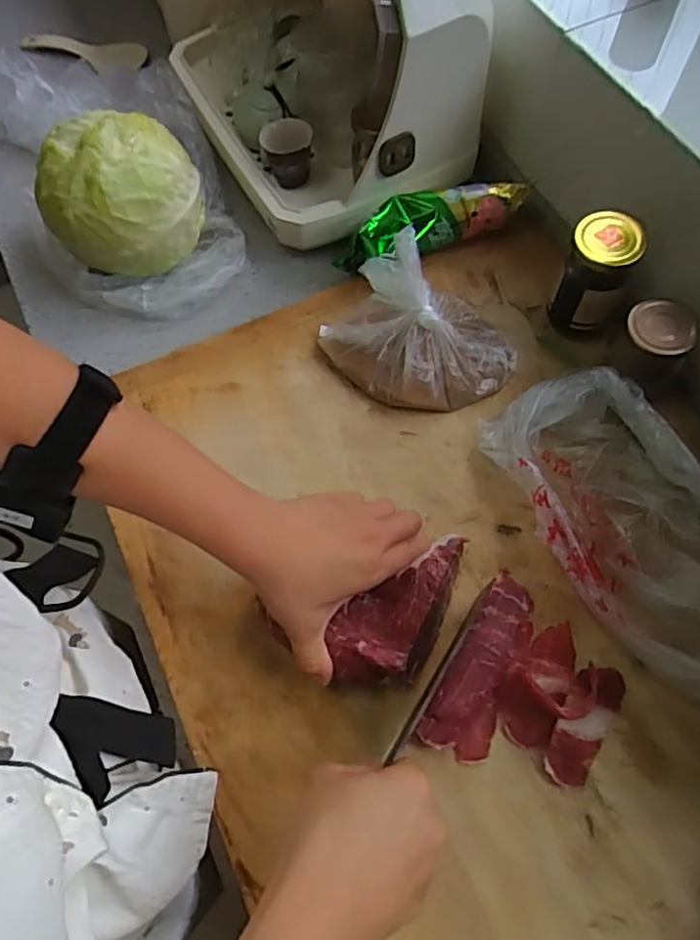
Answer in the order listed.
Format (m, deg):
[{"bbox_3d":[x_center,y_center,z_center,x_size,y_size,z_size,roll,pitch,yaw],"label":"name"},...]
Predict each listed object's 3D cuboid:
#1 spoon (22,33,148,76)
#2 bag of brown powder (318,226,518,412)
[{"bbox_3d":[-0.358,-0.566,0.832,0.175,0.026,0.053,15,67,8],"label":"spoon"},{"bbox_3d":[0.060,-0.135,0.570,0.181,0.076,0.135,38,72,16],"label":"bag of brown powder"}]

